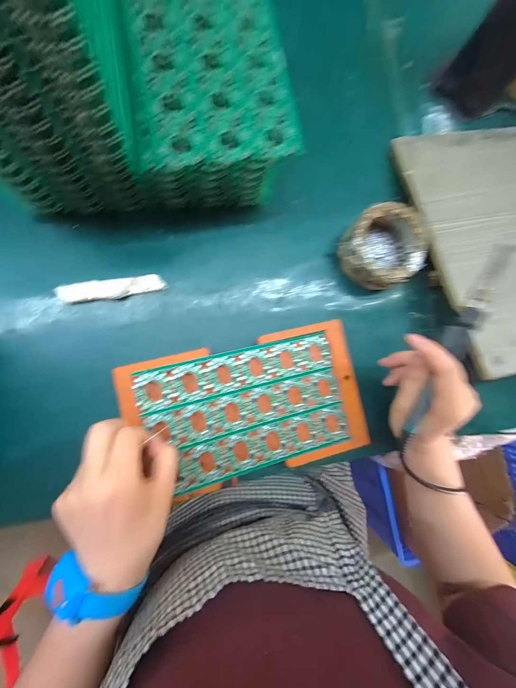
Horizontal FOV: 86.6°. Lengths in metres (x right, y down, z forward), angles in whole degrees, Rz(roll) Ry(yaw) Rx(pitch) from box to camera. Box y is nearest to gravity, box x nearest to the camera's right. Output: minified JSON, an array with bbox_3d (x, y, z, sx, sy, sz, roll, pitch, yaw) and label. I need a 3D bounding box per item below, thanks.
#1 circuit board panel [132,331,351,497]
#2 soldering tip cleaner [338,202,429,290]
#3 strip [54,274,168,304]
[{"bbox_3d":[-0.009,0.066,0.280,0.198,0.006,0.121,-12,87,-14],"label":"circuit board panel"},{"bbox_3d":[0.140,-0.109,0.309,0.081,0.041,0.090,40,81,-4],"label":"soldering tip cleaner"},{"bbox_3d":[-0.150,-0.057,0.285,0.101,0.010,0.020,-9,87,-9],"label":"strip"}]

